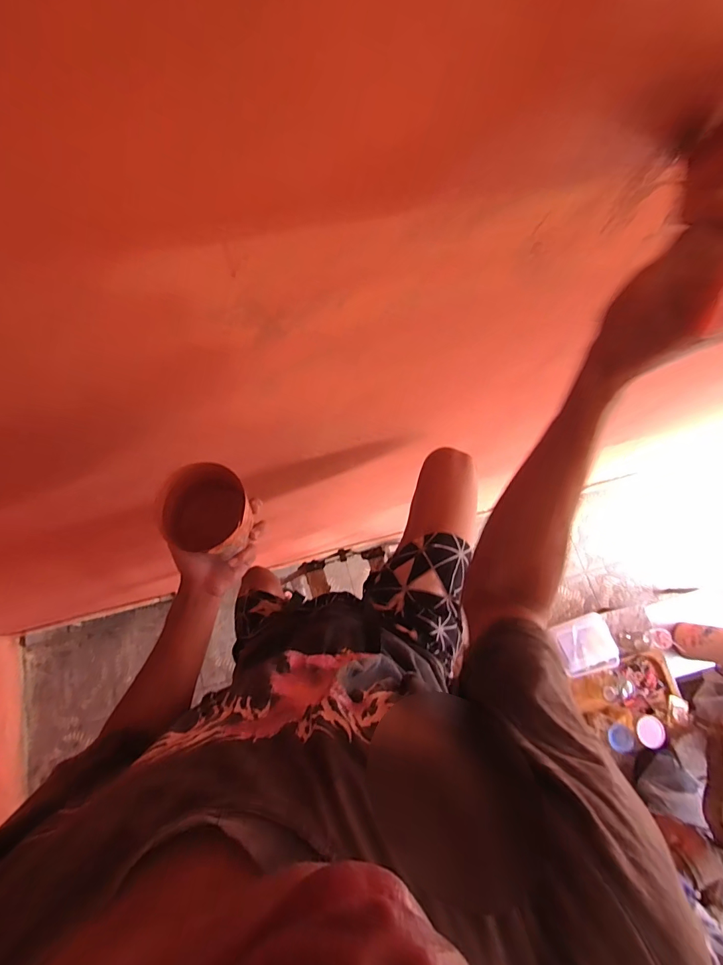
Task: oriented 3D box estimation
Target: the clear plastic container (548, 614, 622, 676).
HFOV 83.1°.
[{"bbox_3d":[0.857,0.613,1.541,0.198,0.036,0.197,-17,74,-7],"label":"clear plastic container"}]

